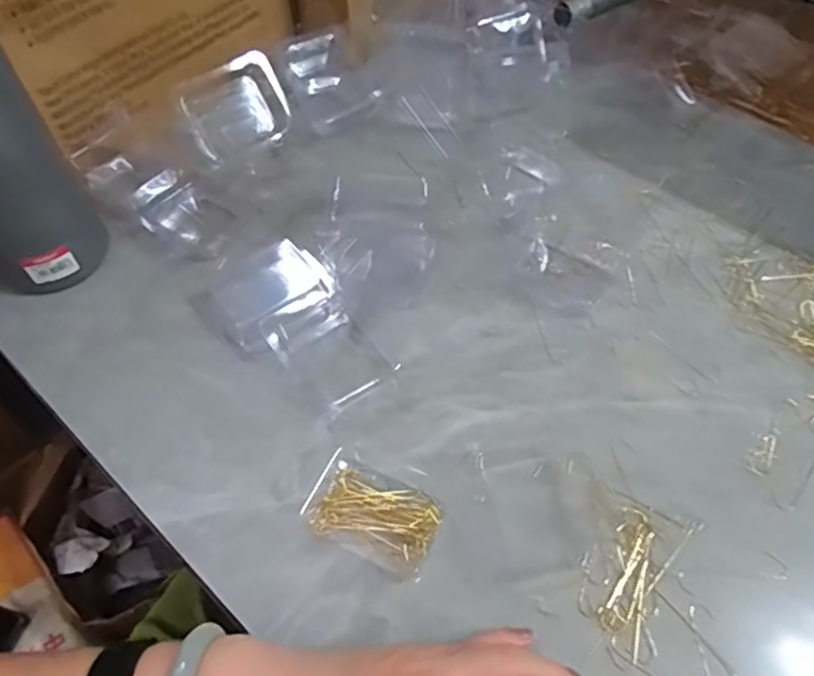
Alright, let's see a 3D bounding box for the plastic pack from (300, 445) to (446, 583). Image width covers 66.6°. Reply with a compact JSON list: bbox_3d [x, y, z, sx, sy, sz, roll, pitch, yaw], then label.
[{"bbox_3d":[-0.020,0.103,0.365,0.075,0.013,0.049,22,59,13],"label":"plastic pack"}]

